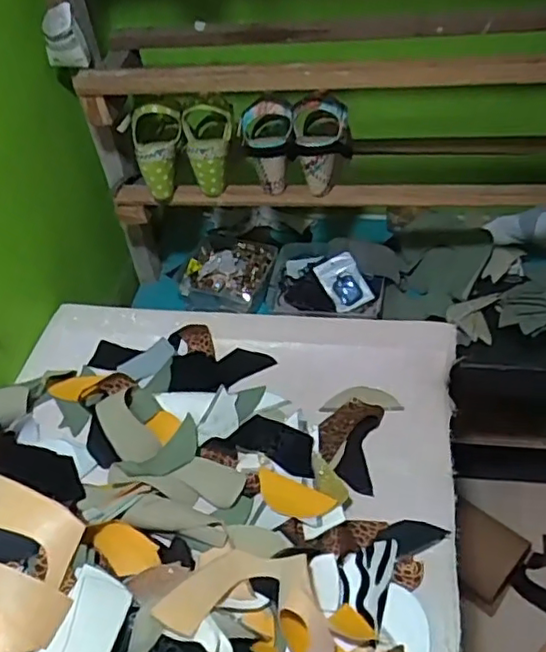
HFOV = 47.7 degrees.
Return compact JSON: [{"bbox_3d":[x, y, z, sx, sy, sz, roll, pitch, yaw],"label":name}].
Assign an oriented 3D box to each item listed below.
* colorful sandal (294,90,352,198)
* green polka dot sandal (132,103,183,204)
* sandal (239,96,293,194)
[{"bbox_3d":[0.079,-0.274,0.944,0.092,0.139,0.106,-3,44,4],"label":"colorful sandal"},{"bbox_3d":[-0.178,-0.272,0.973,0.078,0.138,0.062,-10,44,-3],"label":"green polka dot sandal"},{"bbox_3d":[-0.008,-0.276,0.953,0.082,0.135,0.060,-4,44,3],"label":"sandal"}]

